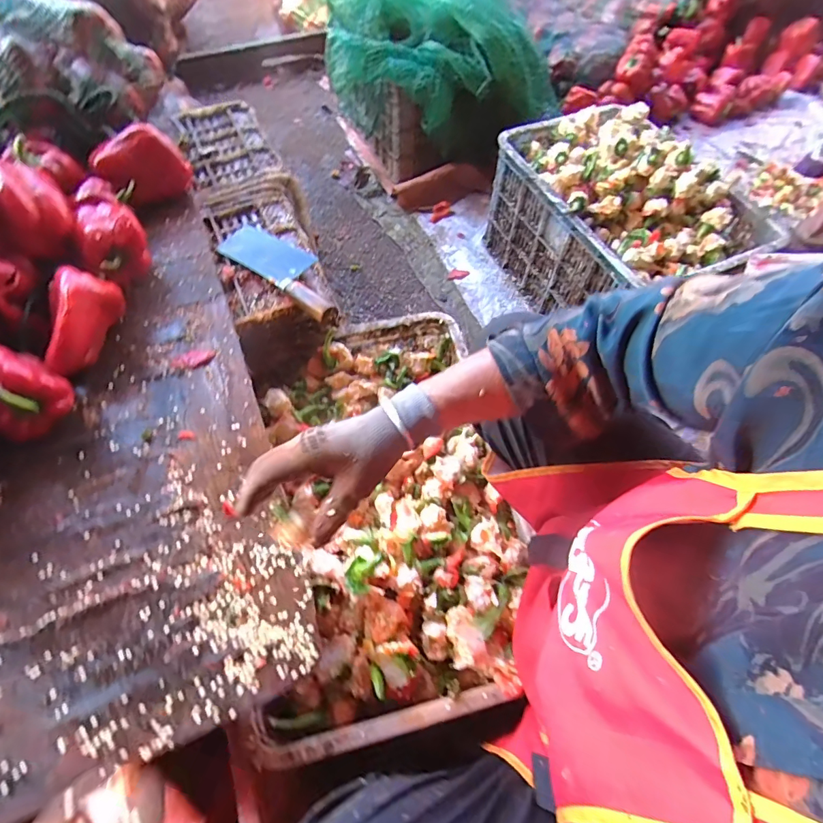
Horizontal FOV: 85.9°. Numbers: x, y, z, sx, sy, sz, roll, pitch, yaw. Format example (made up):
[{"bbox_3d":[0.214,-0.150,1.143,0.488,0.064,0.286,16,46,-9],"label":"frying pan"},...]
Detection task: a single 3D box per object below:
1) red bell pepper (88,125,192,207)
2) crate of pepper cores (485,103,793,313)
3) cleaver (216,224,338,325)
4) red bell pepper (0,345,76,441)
[{"bbox_3d":[-0.413,-0.378,0.681,0.126,0.078,0.070,-41,69,-21],"label":"red bell pepper"},{"bbox_3d":[0.430,-0.404,0.983,0.313,0.312,0.494,-23,64,-13],"label":"crate of pepper cores"},{"bbox_3d":[-0.186,-0.219,0.660,0.264,0.039,0.087,37,67,18],"label":"cleaver"},{"bbox_3d":[-0.436,-0.017,0.492,0.075,0.079,0.082,23,63,12],"label":"red bell pepper"}]

